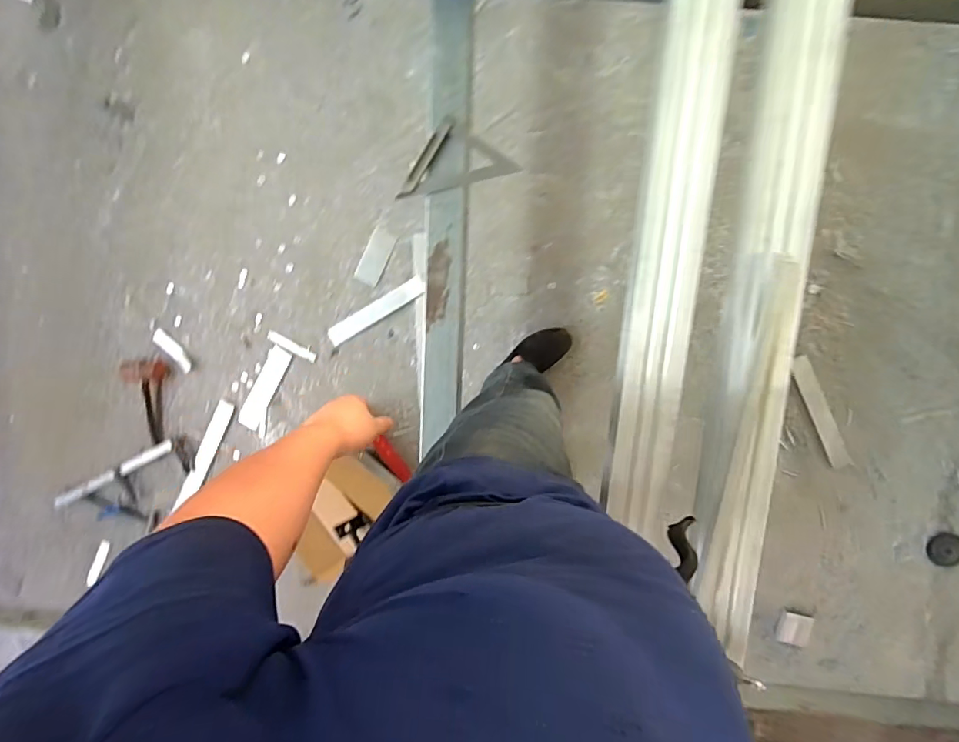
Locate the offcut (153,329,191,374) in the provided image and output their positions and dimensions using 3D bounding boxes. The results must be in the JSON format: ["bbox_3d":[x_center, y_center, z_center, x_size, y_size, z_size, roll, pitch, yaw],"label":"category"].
[{"bbox_3d":[-0.898,-0.061,1.407,0.044,0.009,0.147,-43,94,-5],"label":"offcut"}]

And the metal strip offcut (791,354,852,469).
[{"bbox_3d":[0.947,0.116,1.331,0.052,0.018,0.338,-25,95,10],"label":"metal strip offcut"}]

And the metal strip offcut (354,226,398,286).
[{"bbox_3d":[-0.292,-0.322,1.355,0.072,0.010,0.155,27,98,2],"label":"metal strip offcut"}]

